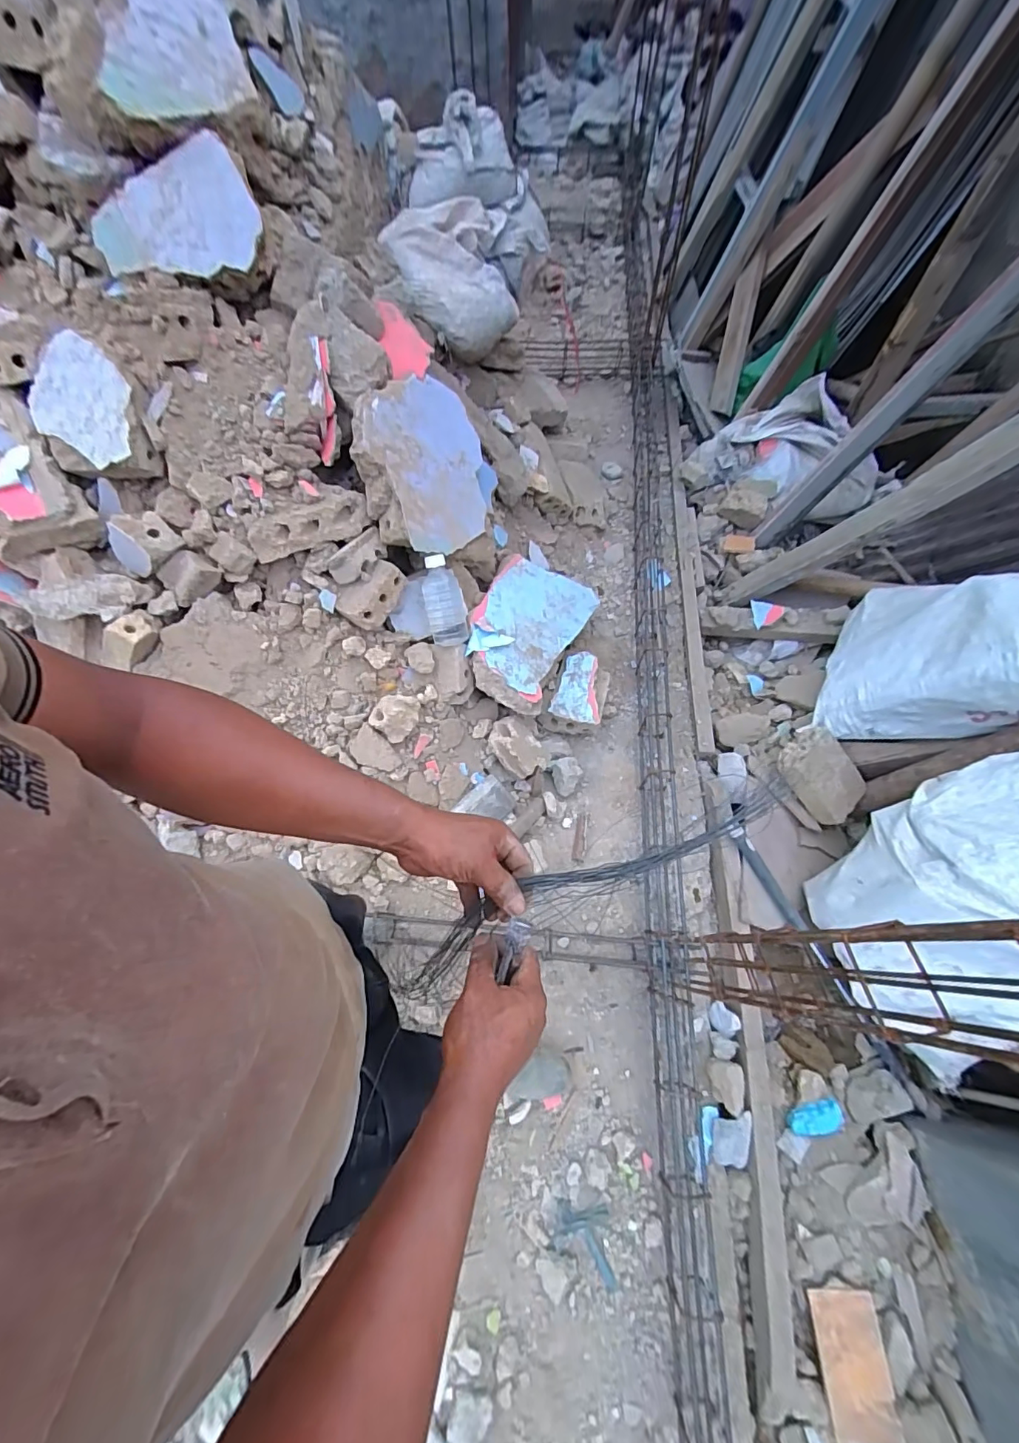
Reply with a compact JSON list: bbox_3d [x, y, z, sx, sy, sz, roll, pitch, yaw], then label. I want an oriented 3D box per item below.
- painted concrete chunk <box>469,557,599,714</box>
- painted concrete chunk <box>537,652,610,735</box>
[{"bbox_3d":[0.044,-0.283,1.509,0.316,0.110,0.524,38,57,-13],"label":"painted concrete chunk"},{"bbox_3d":[0.223,-0.070,1.582,0.180,0.132,0.283,23,66,12],"label":"painted concrete chunk"}]

